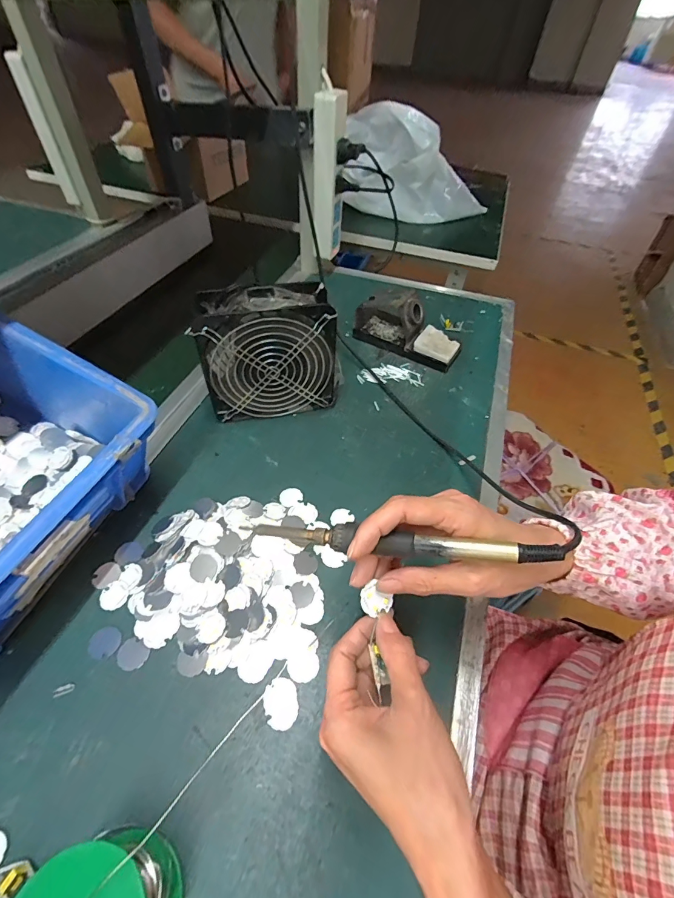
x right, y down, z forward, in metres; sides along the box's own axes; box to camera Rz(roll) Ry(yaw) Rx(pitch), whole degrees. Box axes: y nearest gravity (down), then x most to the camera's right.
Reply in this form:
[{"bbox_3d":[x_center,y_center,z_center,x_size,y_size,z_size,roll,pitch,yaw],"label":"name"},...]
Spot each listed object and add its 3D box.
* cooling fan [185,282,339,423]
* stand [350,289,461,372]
[{"bbox_3d":[-0.078,-0.110,0.456,0.150,0.149,0.060,-9,53,-11],"label":"cooling fan"},{"bbox_3d":[0.108,-0.189,0.579,0.165,0.071,0.072,28,55,17],"label":"stand"}]

